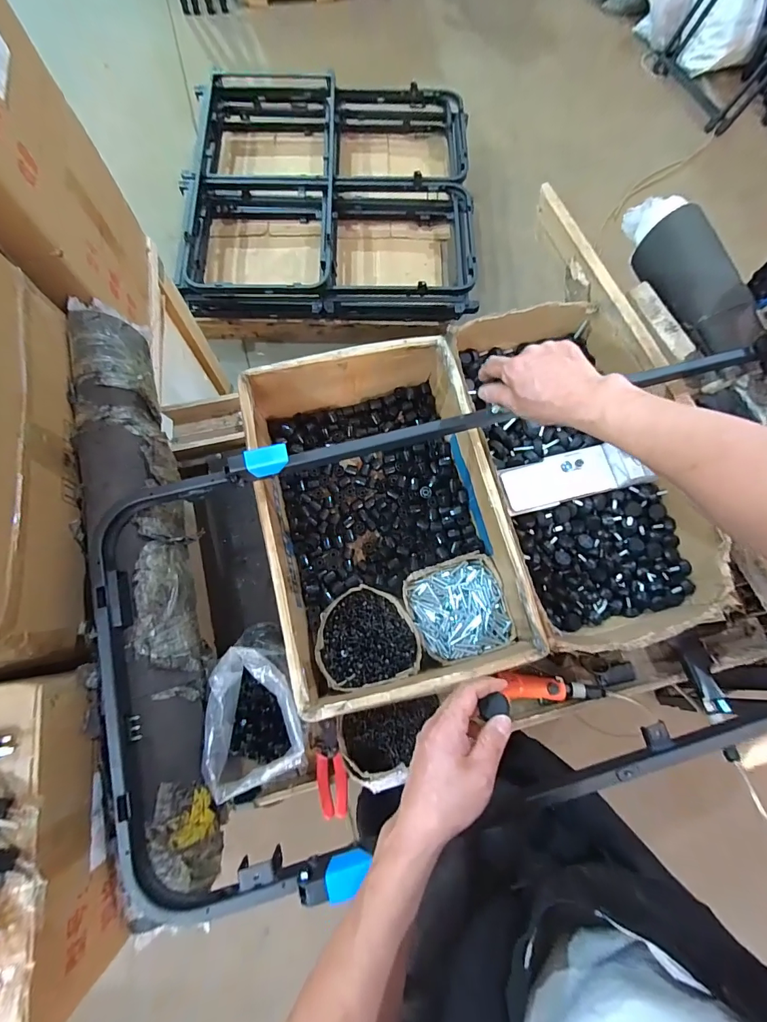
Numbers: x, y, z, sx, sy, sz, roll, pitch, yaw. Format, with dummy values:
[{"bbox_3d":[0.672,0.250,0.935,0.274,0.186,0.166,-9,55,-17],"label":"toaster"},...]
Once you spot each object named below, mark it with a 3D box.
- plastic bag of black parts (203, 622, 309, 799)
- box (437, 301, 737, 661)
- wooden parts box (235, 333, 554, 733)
[{"bbox_3d":[-0.175,0.291,0.602,0.127,0.129,0.195,-1,75,-2],"label":"plastic bag of black parts"},{"bbox_3d":[0.328,-0.090,0.716,0.327,0.145,0.597,-14,75,-5],"label":"box"},{"bbox_3d":[-0.004,0.009,0.674,0.338,0.166,0.515,-14,75,-5],"label":"wooden parts box"}]

